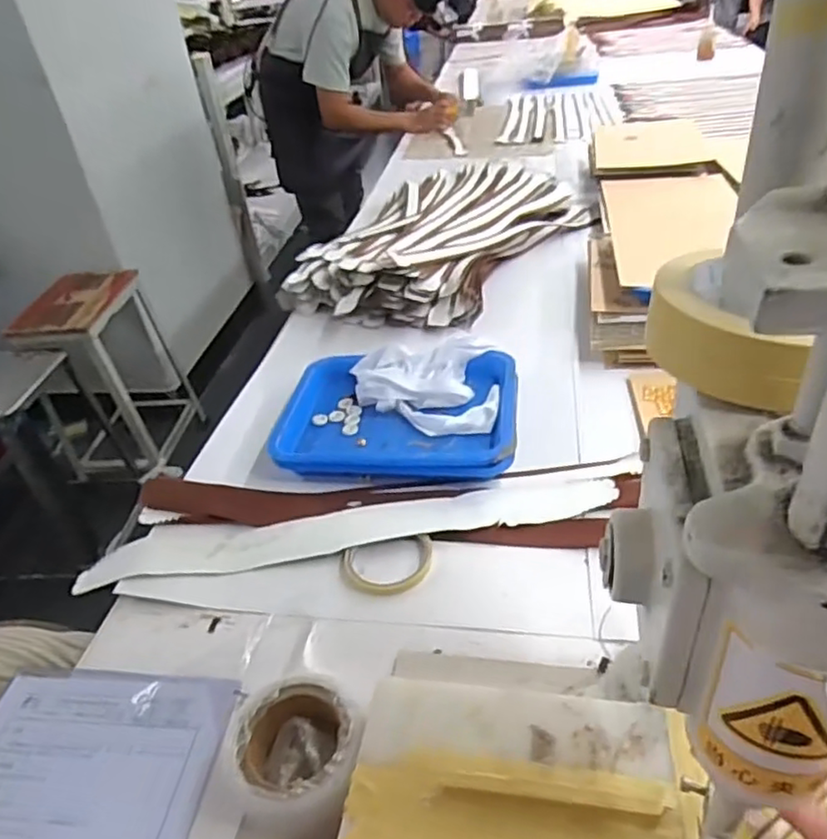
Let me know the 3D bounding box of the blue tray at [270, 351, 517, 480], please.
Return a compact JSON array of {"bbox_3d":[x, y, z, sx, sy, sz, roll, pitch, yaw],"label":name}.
[{"bbox_3d":[-0.018,-0.008,0.804,0.288,0.042,0.208,0,38,9],"label":"blue tray"}]

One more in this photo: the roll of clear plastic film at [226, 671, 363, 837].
[{"bbox_3d":[-0.085,0.249,0.480,0.098,0.051,0.102,-5,37,4],"label":"roll of clear plastic film"}]

